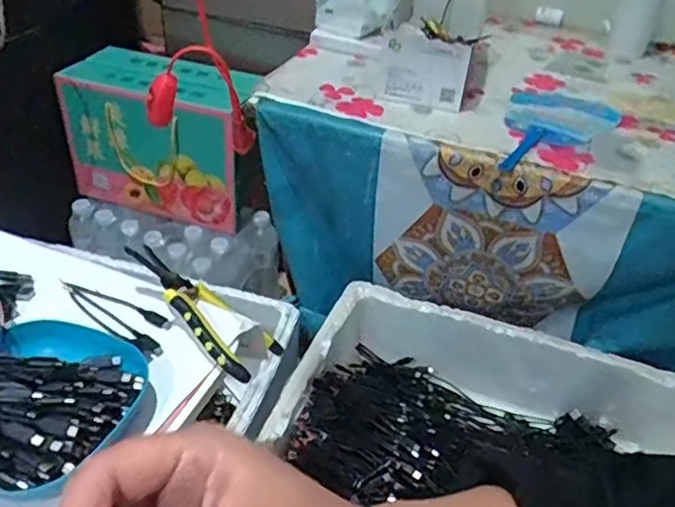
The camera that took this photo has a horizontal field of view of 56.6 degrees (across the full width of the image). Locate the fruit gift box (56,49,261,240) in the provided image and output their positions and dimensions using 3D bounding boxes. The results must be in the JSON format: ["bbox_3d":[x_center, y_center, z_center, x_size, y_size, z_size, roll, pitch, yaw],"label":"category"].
[{"bbox_3d":[-0.304,-0.206,1.130,0.334,0.240,0.137,15,39,12],"label":"fruit gift box"}]

